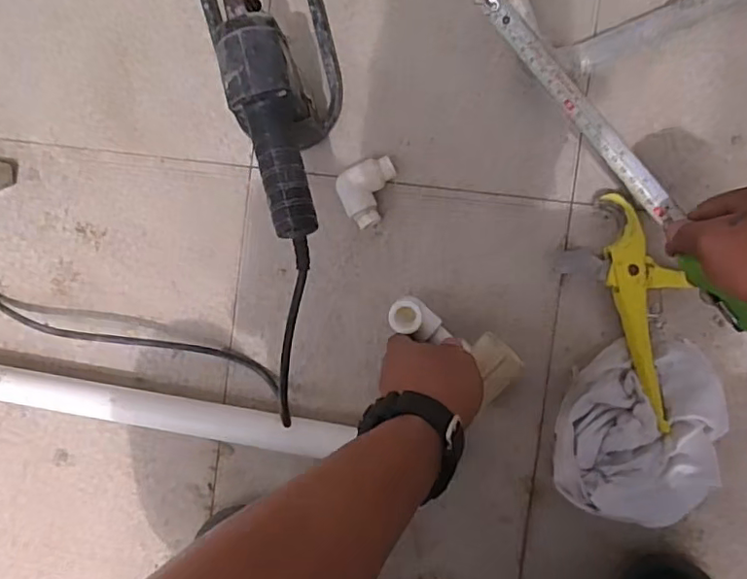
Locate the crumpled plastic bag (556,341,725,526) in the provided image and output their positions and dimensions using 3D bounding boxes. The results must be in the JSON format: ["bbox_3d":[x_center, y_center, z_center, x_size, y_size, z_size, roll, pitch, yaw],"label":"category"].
[{"bbox_3d":[0.230,0.120,0.495,0.137,0.057,0.152,12,92,4],"label":"crumpled plastic bag"}]

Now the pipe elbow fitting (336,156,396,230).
[{"bbox_3d":[-0.002,-0.087,0.521,0.053,0.029,0.052,-25,89,5],"label":"pipe elbow fitting"}]

